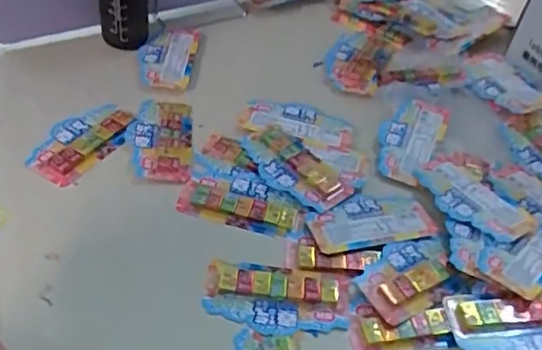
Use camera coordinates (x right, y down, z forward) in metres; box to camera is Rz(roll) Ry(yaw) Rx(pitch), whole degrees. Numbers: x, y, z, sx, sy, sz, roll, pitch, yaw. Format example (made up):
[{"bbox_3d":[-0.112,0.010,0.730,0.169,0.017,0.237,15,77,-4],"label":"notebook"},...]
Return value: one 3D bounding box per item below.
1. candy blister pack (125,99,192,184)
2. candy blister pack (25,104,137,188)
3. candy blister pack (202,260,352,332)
[{"bbox_3d":[-0.139,-0.046,0.715,0.076,0.008,0.145,0,47,-6],"label":"candy blister pack"},{"bbox_3d":[-0.228,-0.044,0.700,0.080,0.006,0.140,27,50,18],"label":"candy blister pack"},{"bbox_3d":[0.006,0.123,0.581,0.144,0.012,0.071,7,47,0],"label":"candy blister pack"}]

